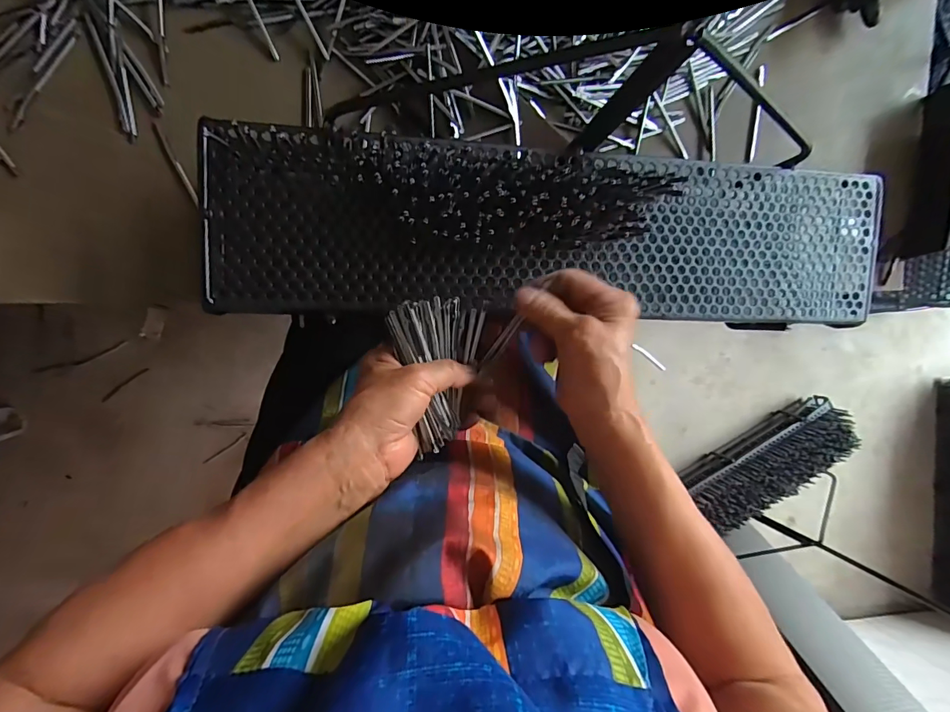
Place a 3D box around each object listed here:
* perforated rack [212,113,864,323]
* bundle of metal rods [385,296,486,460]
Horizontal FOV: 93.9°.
[{"bbox_3d":[0.088,-0.104,0.389,0.596,0.017,0.141,1,94,-9],"label":"perforated rack"},{"bbox_3d":[-0.022,0.011,0.346,0.069,0.028,0.111,-13,96,-8],"label":"bundle of metal rods"}]

